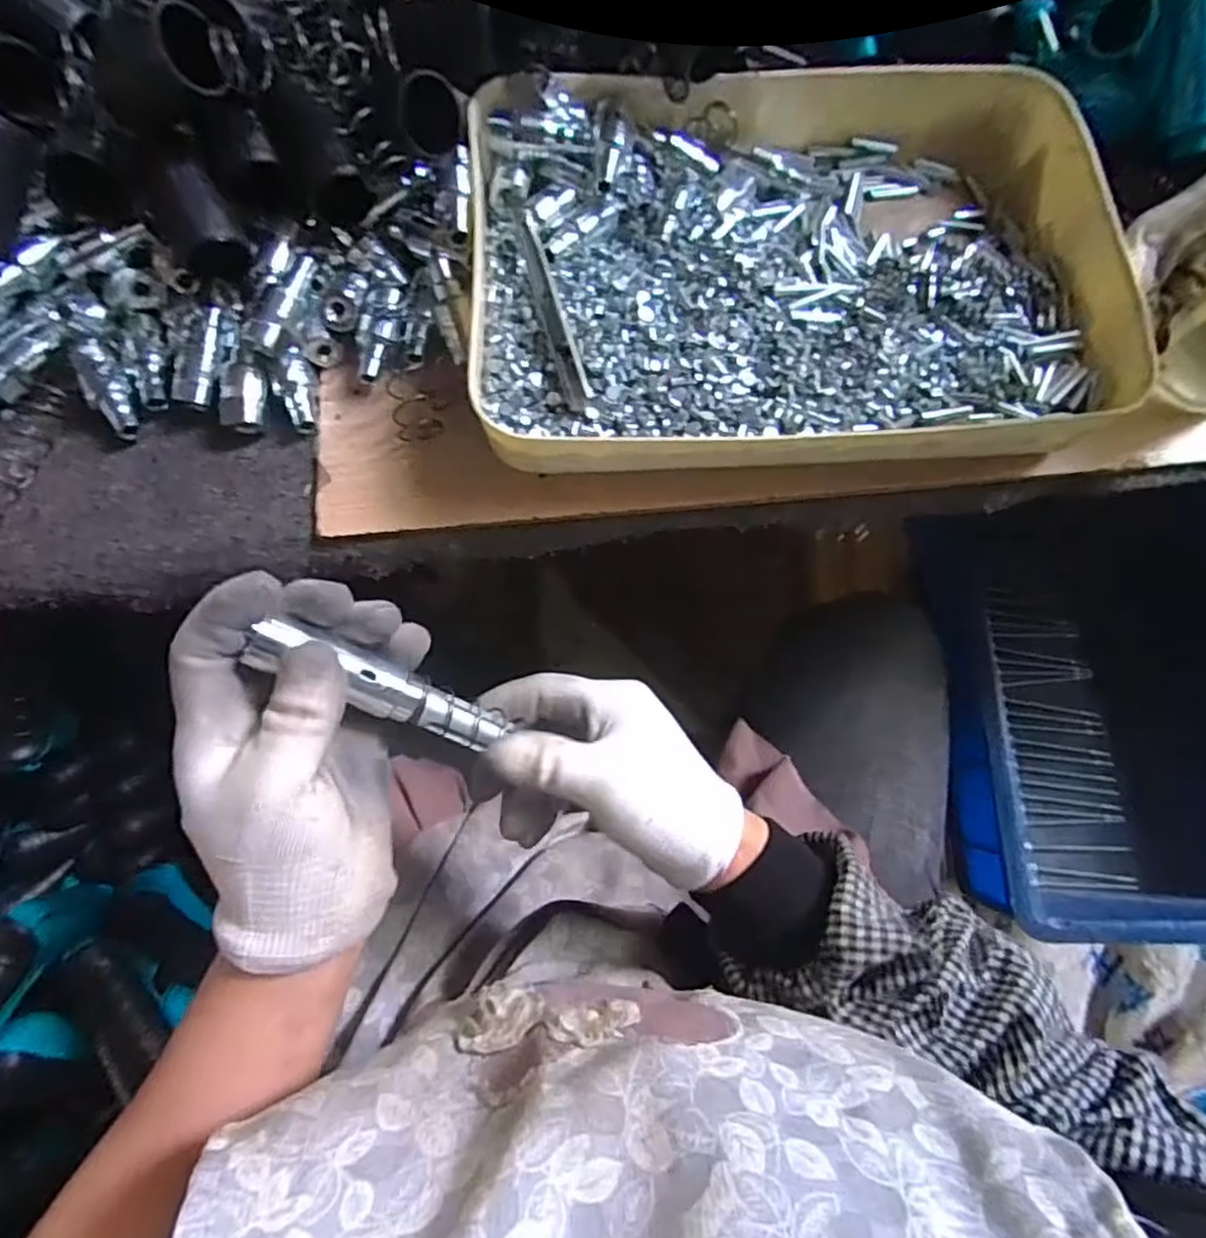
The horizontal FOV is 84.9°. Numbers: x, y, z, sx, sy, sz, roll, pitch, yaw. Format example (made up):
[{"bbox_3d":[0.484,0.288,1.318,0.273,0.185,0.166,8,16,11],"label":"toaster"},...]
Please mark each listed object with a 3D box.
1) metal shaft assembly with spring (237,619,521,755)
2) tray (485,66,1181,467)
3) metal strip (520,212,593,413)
[{"bbox_3d":[-0.089,0.030,0.279,0.111,0.015,0.021,30,72,-31],"label":"metal shaft assembly with spring"},{"bbox_3d":[0.100,-0.186,0.349,0.334,0.050,0.232,-6,74,-3],"label":"tray"},{"bbox_3d":[-0.026,-0.155,0.325,0.014,0.010,0.122,-14,75,-5],"label":"metal strip"}]

